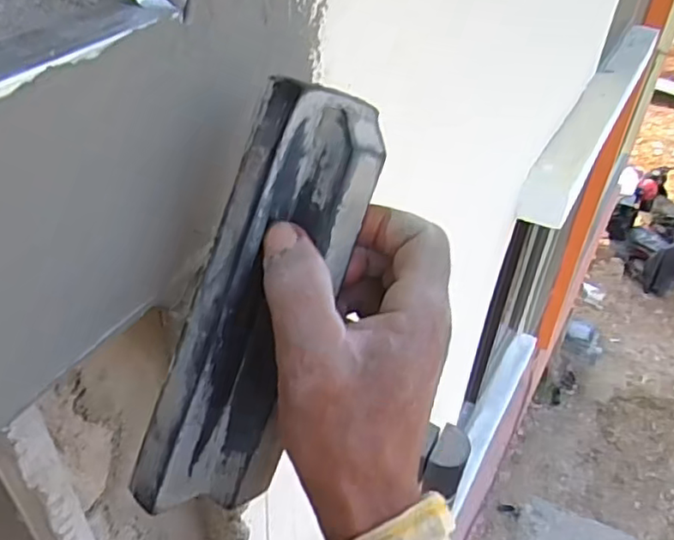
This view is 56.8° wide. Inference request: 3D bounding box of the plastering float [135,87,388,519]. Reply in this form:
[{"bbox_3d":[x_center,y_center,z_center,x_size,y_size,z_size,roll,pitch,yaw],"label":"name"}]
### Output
[{"bbox_3d":[-0.033,0.021,0.275,0.044,0.193,0.052,27,13,25],"label":"plastering float"}]

